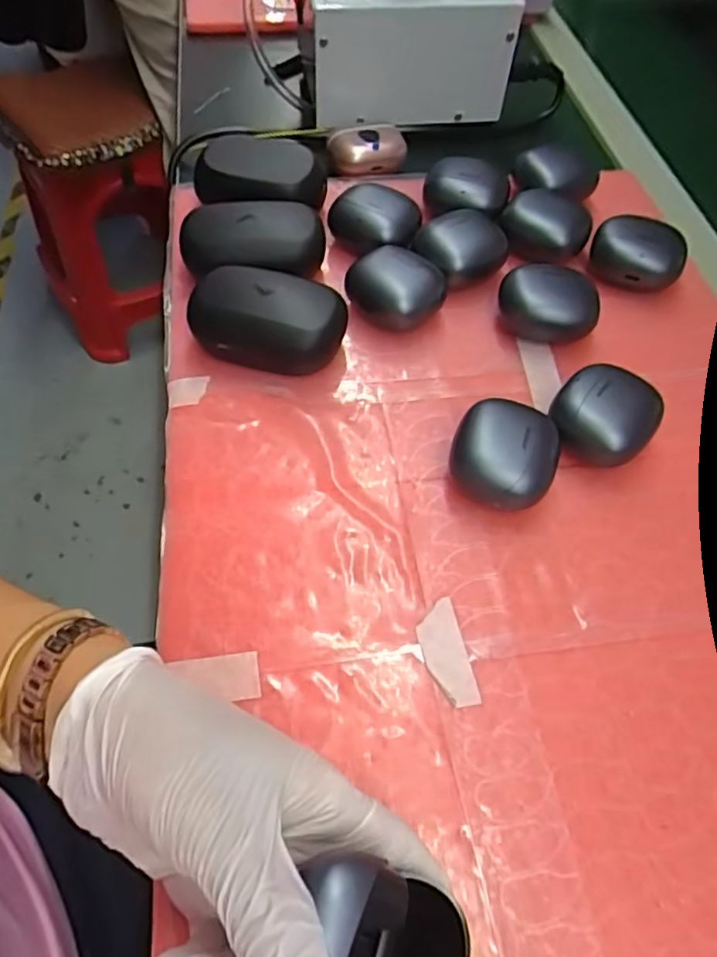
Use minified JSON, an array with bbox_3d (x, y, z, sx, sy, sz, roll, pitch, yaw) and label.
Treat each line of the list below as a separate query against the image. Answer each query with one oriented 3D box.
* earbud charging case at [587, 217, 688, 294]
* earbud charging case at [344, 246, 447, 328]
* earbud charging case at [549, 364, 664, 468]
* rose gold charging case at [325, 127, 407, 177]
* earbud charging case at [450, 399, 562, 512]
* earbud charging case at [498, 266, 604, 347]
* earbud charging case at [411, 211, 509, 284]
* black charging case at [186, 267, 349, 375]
[{"bbox_3d":[0.180,-0.144,0.398,0.057,0.027,0.045,23,60,12],"label":"earbud charging case"},{"bbox_3d":[0.021,-0.112,0.371,0.052,0.031,0.040,27,61,14],"label":"earbud charging case"},{"bbox_3d":[0.128,-0.032,0.323,0.047,0.033,0.053,38,64,20],"label":"earbud charging case"},{"bbox_3d":[0.007,-0.249,0.471,0.059,0.019,0.034,-2,58,-3],"label":"rose gold charging case"},{"bbox_3d":[0.073,-0.012,0.311,0.049,0.030,0.051,22,60,11],"label":"earbud charging case"},{"bbox_3d":[0.113,-0.102,0.368,0.055,0.029,0.039,4,58,1],"label":"earbud charging case"},{"bbox_3d":[0.066,-0.144,0.394,0.050,0.027,0.046,-36,66,-22],"label":"earbud charging case"},{"bbox_3d":[-0.051,-0.087,0.352,0.083,0.035,0.048,9,58,4],"label":"black charging case"}]

